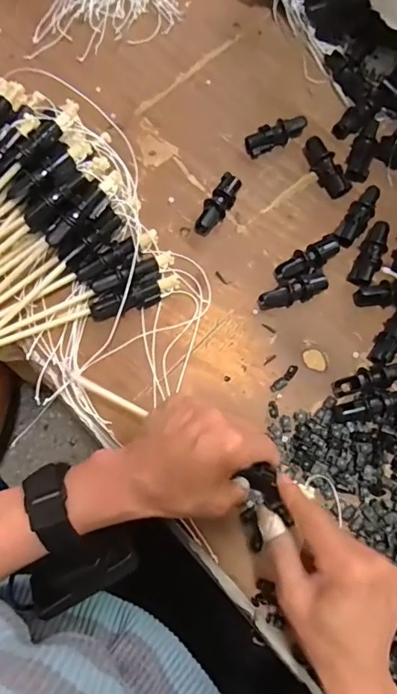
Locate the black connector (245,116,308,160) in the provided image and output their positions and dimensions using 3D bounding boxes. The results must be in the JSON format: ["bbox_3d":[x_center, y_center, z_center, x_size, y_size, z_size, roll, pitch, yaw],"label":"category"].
[{"bbox_3d":[0.083,-0.224,0.497,0.071,0.019,0.022,-22,76,-6],"label":"black connector"}]

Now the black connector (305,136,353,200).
[{"bbox_3d":[0.132,-0.189,0.490,0.022,0.022,0.068,-33,78,-8],"label":"black connector"}]

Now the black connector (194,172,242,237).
[{"bbox_3d":[0.020,-0.143,0.473,0.021,0.018,0.069,29,77,7],"label":"black connector"}]

